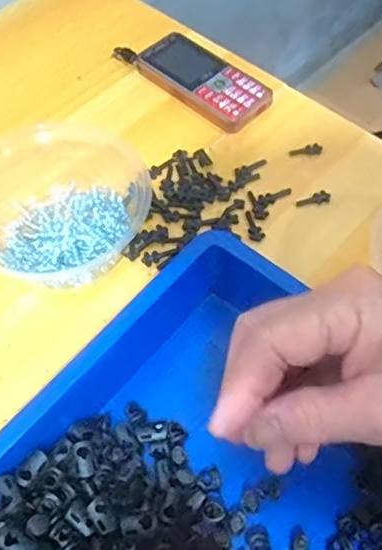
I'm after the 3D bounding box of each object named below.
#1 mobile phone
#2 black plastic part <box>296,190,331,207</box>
[{"bbox_3d":[0.001,-0.189,0.523,0.062,0.018,0.152,-40,68,-21],"label":"mobile phone"},{"bbox_3d":[0.100,-0.062,0.456,0.028,0.004,0.012,-19,62,-12],"label":"black plastic part"}]

